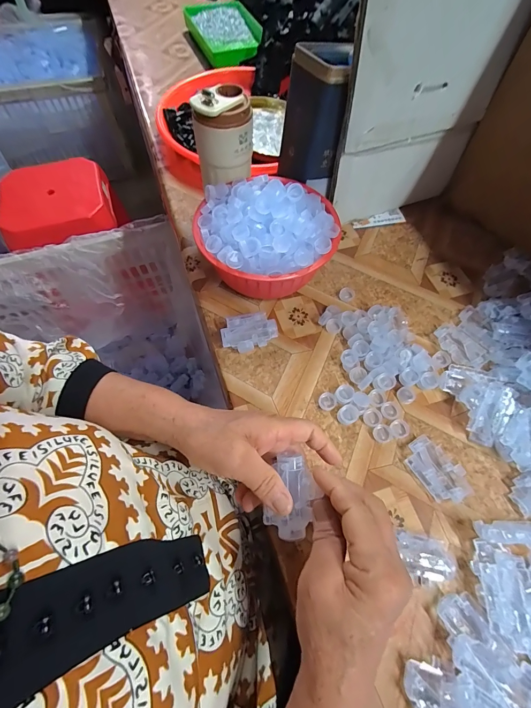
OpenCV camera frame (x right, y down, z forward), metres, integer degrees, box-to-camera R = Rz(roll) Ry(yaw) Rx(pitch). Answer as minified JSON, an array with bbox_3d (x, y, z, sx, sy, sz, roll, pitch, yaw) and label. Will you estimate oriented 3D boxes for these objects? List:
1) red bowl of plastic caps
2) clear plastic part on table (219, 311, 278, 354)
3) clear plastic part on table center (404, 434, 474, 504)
[{"bbox_3d":[0.002,-0.145,0.421,0.169,0.102,0.152,-11,65,-6],"label":"red bowl of plastic caps"},{"bbox_3d":[-0.021,-0.025,0.403,0.068,0.030,0.042,-17,66,-9],"label":"clear plastic part on table"},{"bbox_3d":[0.183,0.125,0.342,0.041,0.013,0.069,-31,69,-14],"label":"clear plastic part on table center"}]

